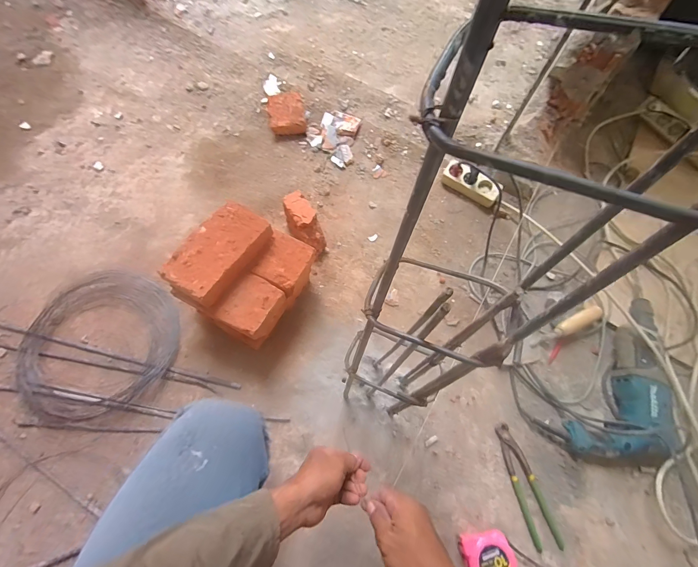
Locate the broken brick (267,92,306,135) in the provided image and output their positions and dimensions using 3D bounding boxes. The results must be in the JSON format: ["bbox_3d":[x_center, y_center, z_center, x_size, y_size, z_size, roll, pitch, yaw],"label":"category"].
[{"bbox_3d":[-0.182,-0.494,0.991,0.106,0.058,0.120,-9,70,-6],"label":"broken brick"}]

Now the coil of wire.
[{"bbox_3d":[-0.524,0.125,0.708,0.295,0.038,0.310,1,69,-3],"label":"coil of wire"}]

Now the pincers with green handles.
[{"bbox_3d":[0.352,0.396,0.669,0.056,0.013,0.225,-12,70,-7],"label":"pincers with green handles"}]

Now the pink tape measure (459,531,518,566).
[{"bbox_3d":[0.250,0.498,0.605,0.085,0.043,0.080,-7,70,-5],"label":"pink tape measure"}]

